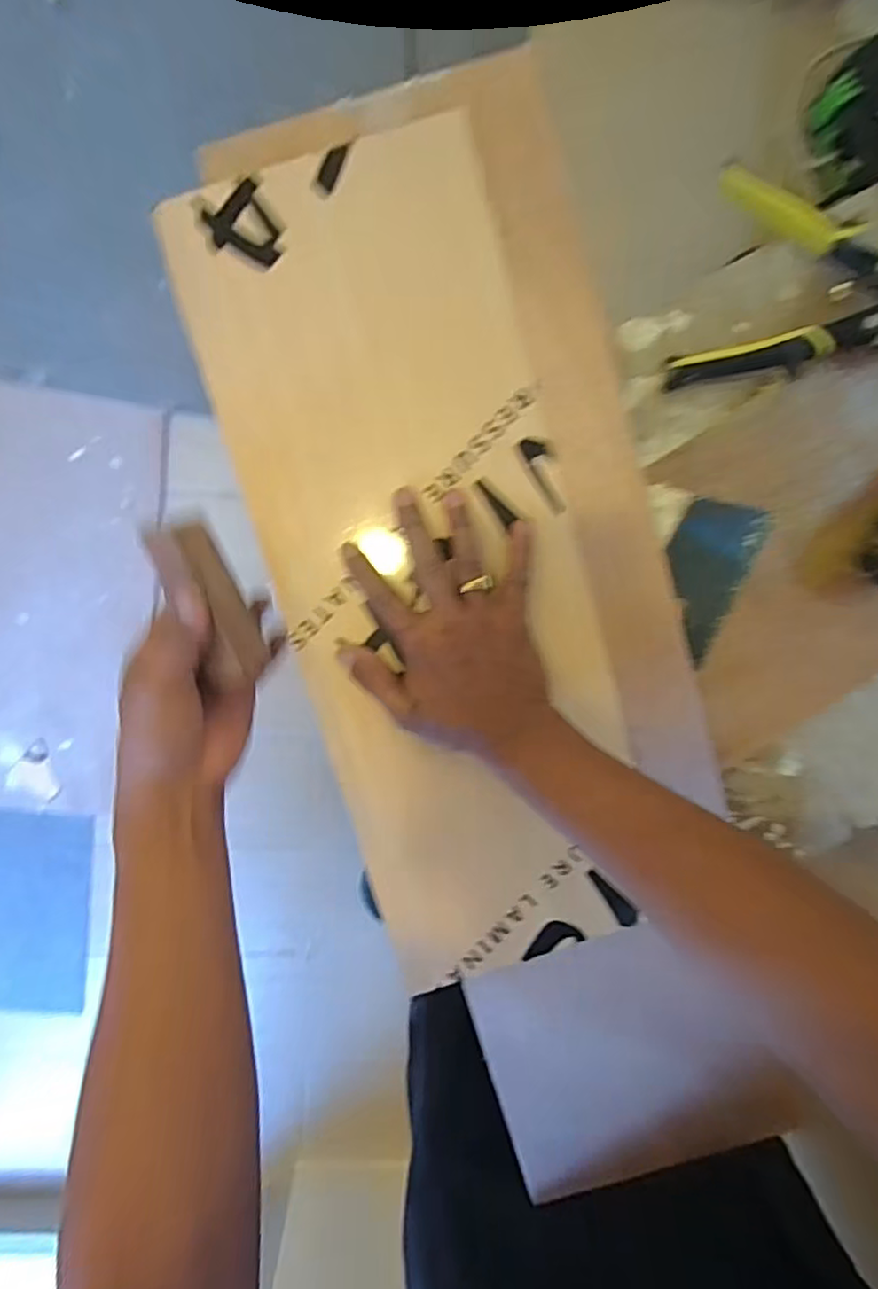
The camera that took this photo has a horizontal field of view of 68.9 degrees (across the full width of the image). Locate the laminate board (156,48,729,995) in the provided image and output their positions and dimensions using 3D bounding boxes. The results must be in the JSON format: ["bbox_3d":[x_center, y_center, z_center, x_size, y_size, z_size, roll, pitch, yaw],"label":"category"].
[{"bbox_3d":[0.022,-0.056,0.449,0.278,0.017,0.593,-12,99,0],"label":"laminate board"}]

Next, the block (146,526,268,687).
[{"bbox_3d":[-0.145,-0.027,0.407,0.030,0.045,0.103,-20,109,1],"label":"block"}]

